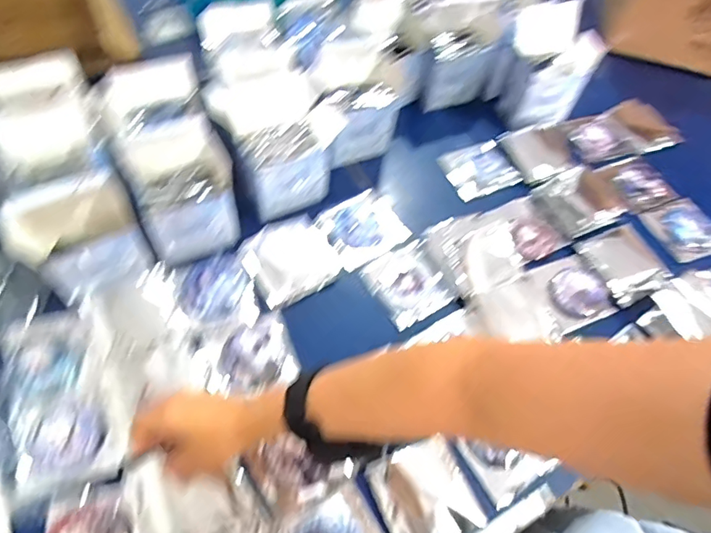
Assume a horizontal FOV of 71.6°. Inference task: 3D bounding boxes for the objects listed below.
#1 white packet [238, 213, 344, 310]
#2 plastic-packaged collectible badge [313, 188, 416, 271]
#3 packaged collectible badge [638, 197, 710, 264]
[{"bbox_3d":[-0.088,-0.015,0.631,0.105,0.025,0.110,-27,65,-21],"label":"white packet"},{"bbox_3d":[0.010,-0.060,0.674,0.119,0.019,0.096,-27,65,-21],"label":"plastic-packaged collectible badge"},{"bbox_3d":[0.484,-0.054,0.733,0.105,0.013,0.096,-15,61,-15],"label":"packaged collectible badge"}]

